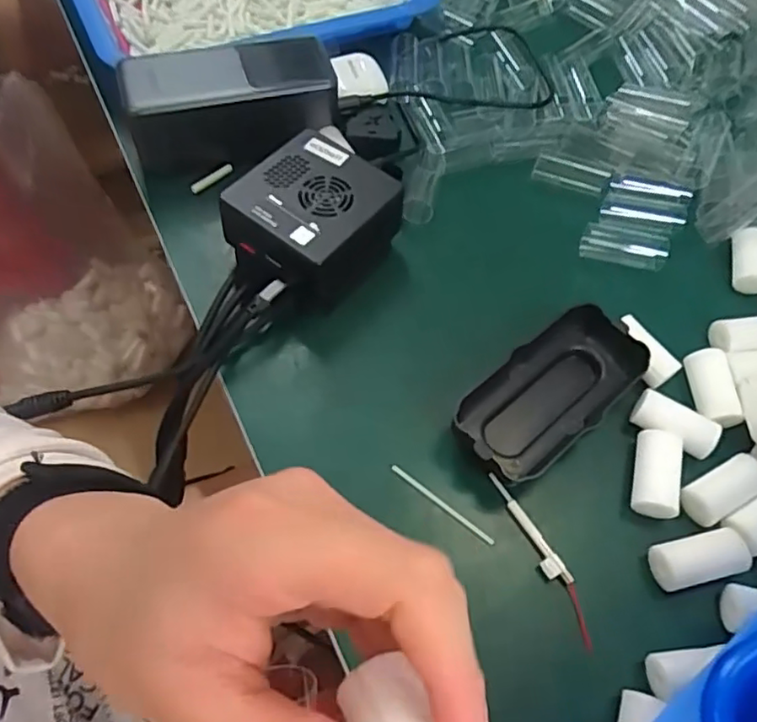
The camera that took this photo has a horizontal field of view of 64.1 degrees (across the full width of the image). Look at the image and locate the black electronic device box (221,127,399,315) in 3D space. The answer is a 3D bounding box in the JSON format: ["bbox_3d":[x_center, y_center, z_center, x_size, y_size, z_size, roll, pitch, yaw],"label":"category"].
[{"bbox_3d":[-0.037,-0.077,0.348,0.078,0.053,0.086,34,63,14],"label":"black electronic device box"}]

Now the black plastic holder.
[{"bbox_3d":[0.091,0.017,0.319,0.105,0.027,0.050,-35,68,-21],"label":"black plastic holder"}]

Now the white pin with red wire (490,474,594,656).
[{"bbox_3d":[0.078,0.092,0.287,0.010,0.006,0.086,-23,64,-17],"label":"white pin with red wire"}]

